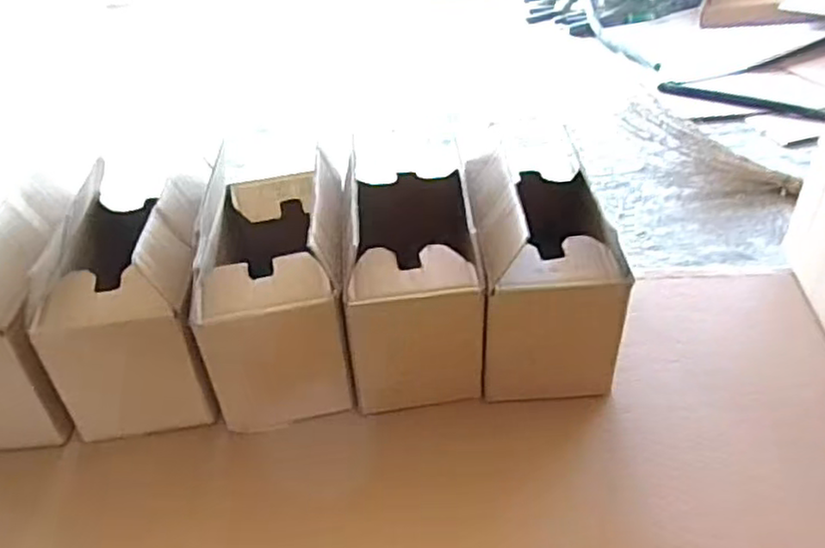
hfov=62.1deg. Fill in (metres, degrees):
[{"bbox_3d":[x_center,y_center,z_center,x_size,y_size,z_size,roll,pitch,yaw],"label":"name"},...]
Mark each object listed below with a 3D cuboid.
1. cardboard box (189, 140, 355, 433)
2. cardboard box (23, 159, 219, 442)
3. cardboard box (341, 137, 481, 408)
[{"bbox_3d":[-0.140,0.004,0.726,0.138,0.213,0.222,-6,39,-4],"label":"cardboard box"},{"bbox_3d":[-0.279,0.018,0.706,0.145,0.199,0.203,-6,39,-5],"label":"cardboard box"},{"bbox_3d":[-0.001,0.018,0.742,0.131,0.186,0.183,-4,39,-2],"label":"cardboard box"}]

